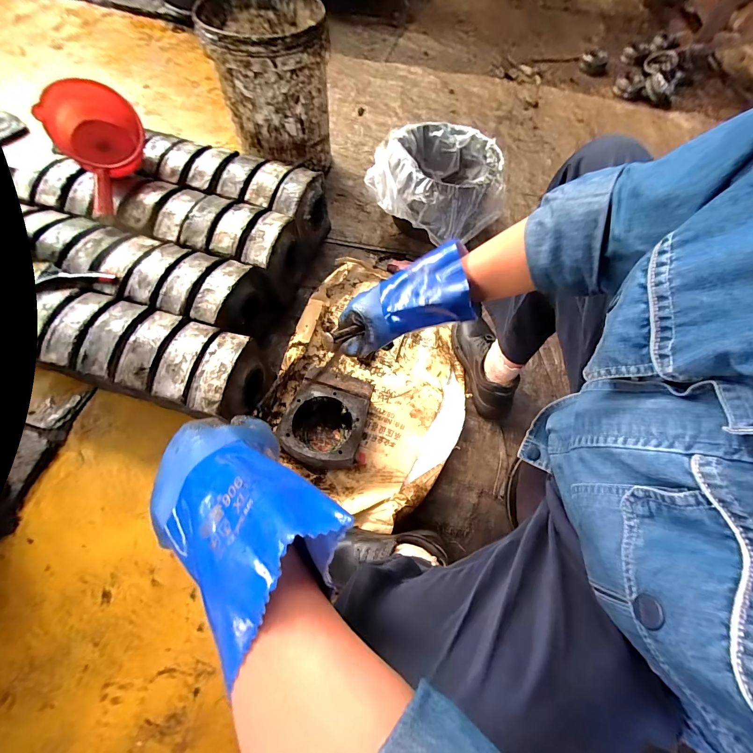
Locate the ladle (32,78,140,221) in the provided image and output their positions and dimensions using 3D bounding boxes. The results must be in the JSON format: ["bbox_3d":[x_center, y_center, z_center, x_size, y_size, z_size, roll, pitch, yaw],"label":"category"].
[{"bbox_3d":[-0.567,-0.479,0.693,0.168,0.154,0.215,-32,71,-15],"label":"ladle"}]

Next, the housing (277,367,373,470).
[{"bbox_3d":[-0.101,0.087,0.677,0.153,0.079,0.185,14,66,4],"label":"housing"}]

